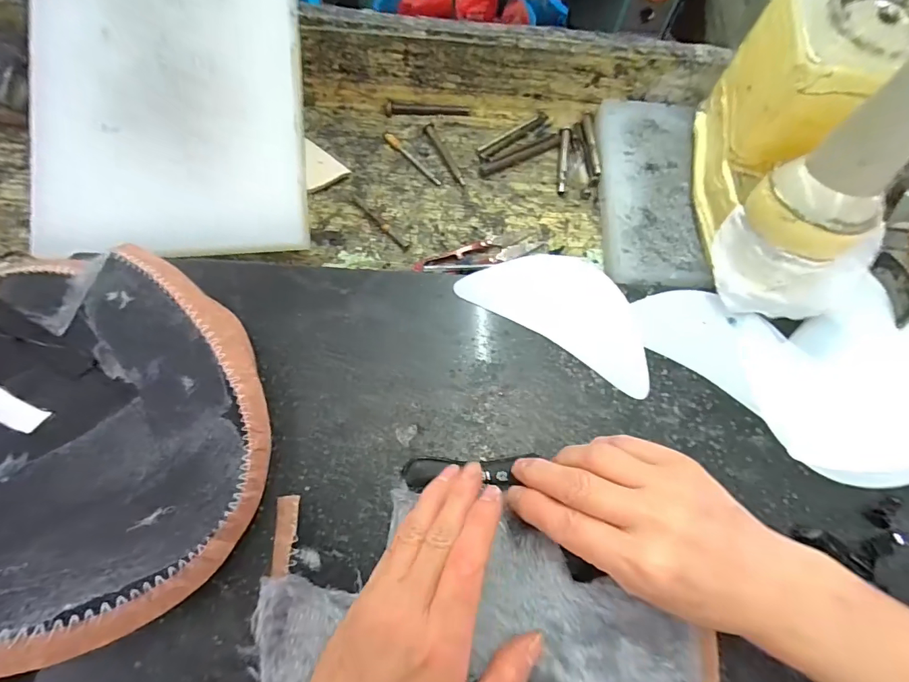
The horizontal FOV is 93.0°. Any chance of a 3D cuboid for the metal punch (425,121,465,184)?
[{"bbox_3d":[-0.010,-0.179,0.411,0.011,0.009,0.075,-24,69,-13],"label":"metal punch"}]

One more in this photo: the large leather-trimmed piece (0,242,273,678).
[{"bbox_3d":[-0.221,0.051,0.212,0.220,0.045,0.239,12,54,-16],"label":"large leather-trimmed piece"}]

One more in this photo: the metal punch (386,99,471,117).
[{"bbox_3d":[-0.027,-0.237,0.438,0.084,0.008,0.015,1,65,-3],"label":"metal punch"}]

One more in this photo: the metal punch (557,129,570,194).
[{"bbox_3d":[0.105,-0.177,0.419,0.010,0.009,0.082,10,65,1],"label":"metal punch"}]

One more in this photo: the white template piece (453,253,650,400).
[{"bbox_3d":[0.085,-0.029,0.324,0.147,0.005,0.079,31,68,11],"label":"white template piece"}]

